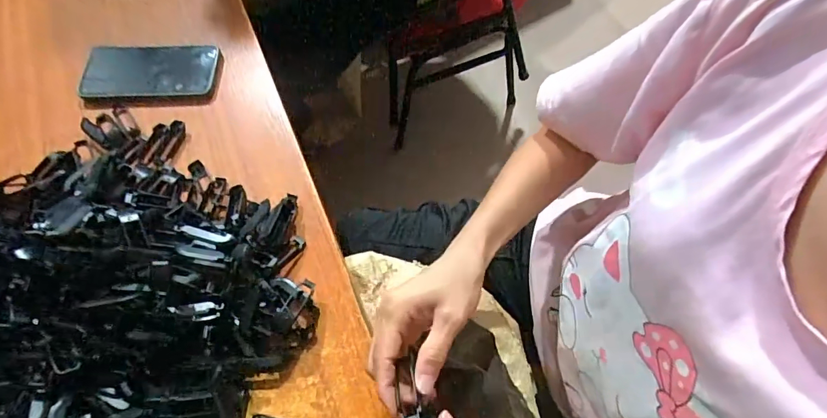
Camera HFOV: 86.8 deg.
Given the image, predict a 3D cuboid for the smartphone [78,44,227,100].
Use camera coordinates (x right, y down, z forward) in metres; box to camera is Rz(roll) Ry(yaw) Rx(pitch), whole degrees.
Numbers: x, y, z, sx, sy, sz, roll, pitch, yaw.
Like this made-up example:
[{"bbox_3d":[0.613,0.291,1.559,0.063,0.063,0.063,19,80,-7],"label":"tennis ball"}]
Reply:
[{"bbox_3d":[-0.321,-0.172,0.541,0.161,0.012,0.075,2,74,1],"label":"smartphone"}]

